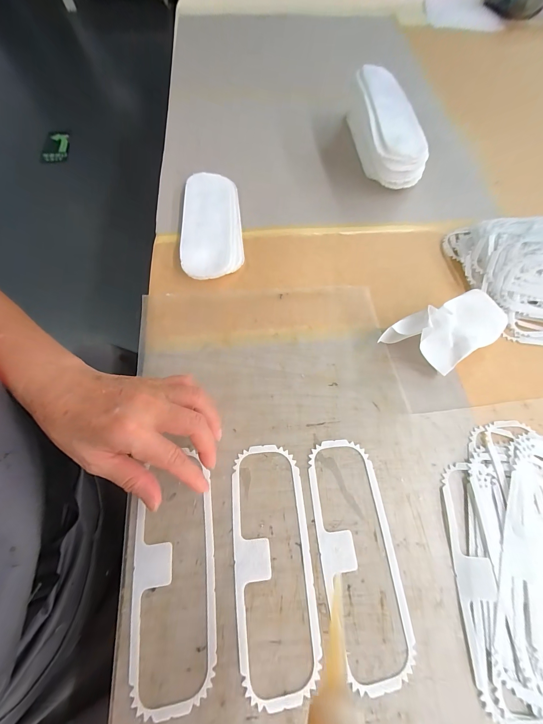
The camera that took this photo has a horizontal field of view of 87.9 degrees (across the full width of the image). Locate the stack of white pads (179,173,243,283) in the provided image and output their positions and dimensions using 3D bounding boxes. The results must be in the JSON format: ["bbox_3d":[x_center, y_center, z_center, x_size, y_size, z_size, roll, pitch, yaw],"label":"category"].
[{"bbox_3d":[-0.086,-0.200,0.405,0.082,0.015,0.188,-5,67,-4],"label":"stack of white pads"}]

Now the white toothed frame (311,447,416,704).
[{"bbox_3d":[0.079,0.173,0.260,0.068,0.004,0.193,-5,67,-4],"label":"white toothed frame"}]

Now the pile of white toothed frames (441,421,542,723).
[{"bbox_3d":[0.236,0.179,0.258,0.135,0.011,0.236,8,67,2],"label":"pile of white toothed frames"}]

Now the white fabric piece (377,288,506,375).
[{"bbox_3d":[0.198,-0.030,0.324,0.131,0.051,0.072,-26,70,-12],"label":"white fabric piece"}]

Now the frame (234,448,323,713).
[{"bbox_3d":[0.001,0.177,0.255,0.068,0.004,0.194,-5,67,-4],"label":"frame"}]

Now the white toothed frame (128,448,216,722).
[{"bbox_3d":[-0.086,0.180,0.249,0.069,0.005,0.188,-6,67,-4],"label":"white toothed frame"}]

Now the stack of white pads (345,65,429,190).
[{"bbox_3d":[0.177,-0.368,0.449,0.076,0.081,0.198,-7,67,-4],"label":"stack of white pads"}]

